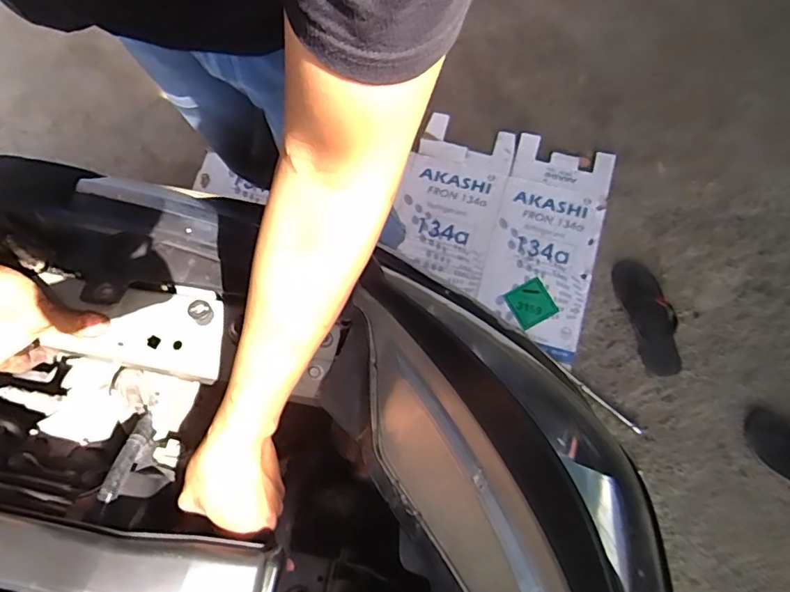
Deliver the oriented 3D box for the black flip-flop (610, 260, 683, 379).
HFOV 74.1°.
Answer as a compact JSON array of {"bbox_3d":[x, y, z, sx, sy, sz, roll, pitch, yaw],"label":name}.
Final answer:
[{"bbox_3d":[0.586,0.045,1.214,0.105,0.050,0.281,-18,76,-3],"label":"black flip-flop"}]

